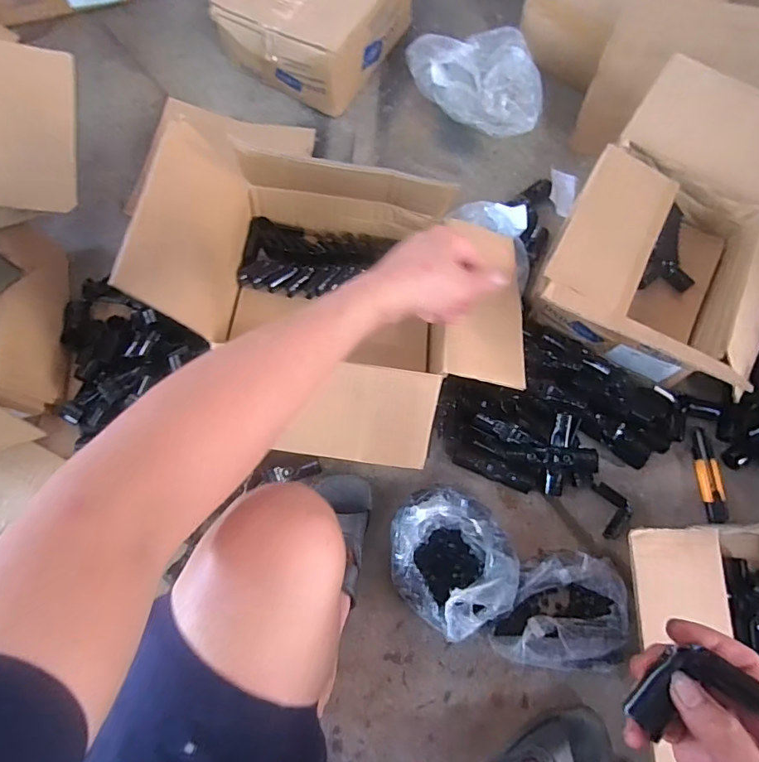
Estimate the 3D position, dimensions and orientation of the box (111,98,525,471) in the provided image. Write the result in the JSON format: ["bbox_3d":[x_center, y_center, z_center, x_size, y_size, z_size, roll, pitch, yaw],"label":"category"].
[{"bbox_3d":[-0.042,-0.106,0.655,0.496,0.232,0.384,12,73,2],"label":"box"}]

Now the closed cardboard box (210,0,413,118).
[{"bbox_3d":[-0.124,-0.738,0.963,0.289,0.150,0.350,30,75,7],"label":"closed cardboard box"}]

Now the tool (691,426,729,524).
[{"bbox_3d":[0.535,0.153,0.777,0.037,0.014,0.148,-5,73,-3],"label":"tool"}]

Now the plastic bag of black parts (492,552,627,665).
[{"bbox_3d":[0.263,0.333,0.702,0.174,0.056,0.151,7,73,0],"label":"plastic bag of black parts"}]

